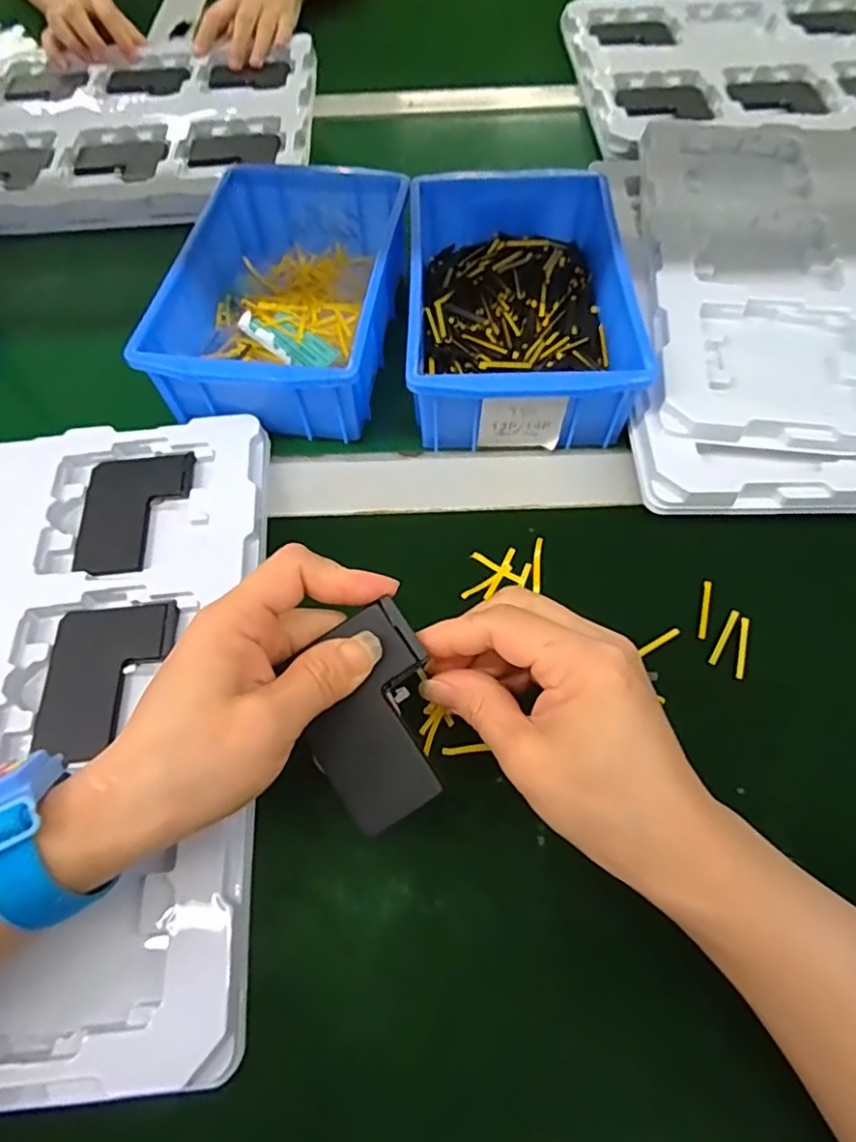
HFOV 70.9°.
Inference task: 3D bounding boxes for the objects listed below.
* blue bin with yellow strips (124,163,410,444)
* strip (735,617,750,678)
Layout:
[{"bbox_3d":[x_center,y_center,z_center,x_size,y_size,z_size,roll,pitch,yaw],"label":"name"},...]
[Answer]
[{"bbox_3d":[-0.091,-0.181,0.405,0.131,0.071,0.203,7,62,5],"label":"blue bin with yellow strips"},{"bbox_3d":[0.160,0.038,0.305,0.004,0.004,0.034,16,64,10],"label":"strip"}]

